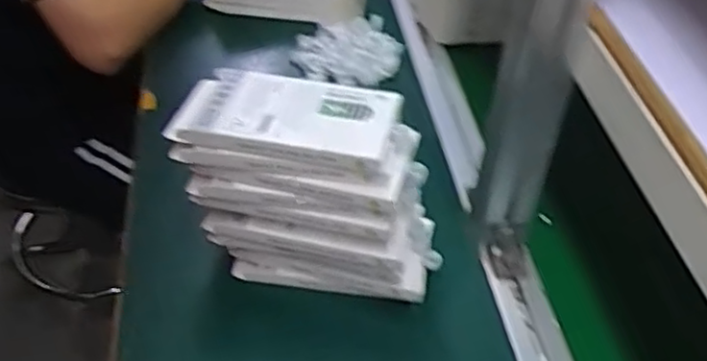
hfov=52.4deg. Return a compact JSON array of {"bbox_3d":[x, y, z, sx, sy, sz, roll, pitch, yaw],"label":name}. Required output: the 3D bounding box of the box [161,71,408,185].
[{"bbox_3d":[-0.044,-0.042,0.499,0.148,0.025,0.074,11,44,6],"label":"box"}]

